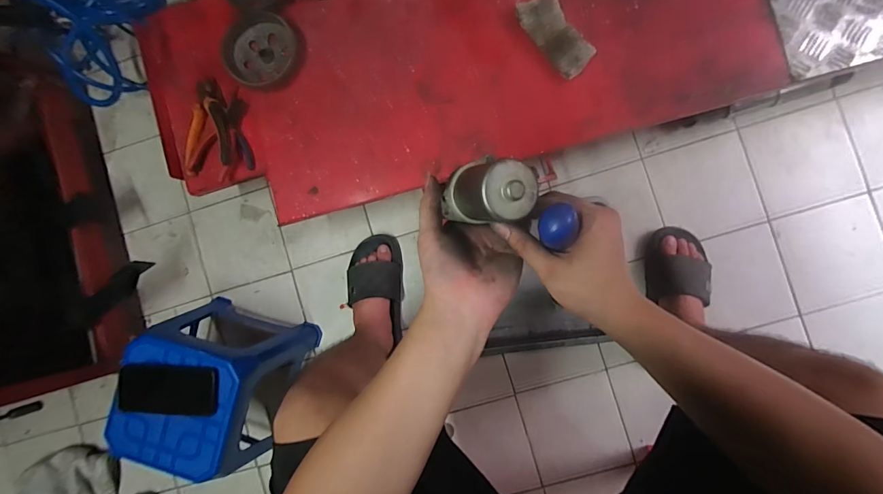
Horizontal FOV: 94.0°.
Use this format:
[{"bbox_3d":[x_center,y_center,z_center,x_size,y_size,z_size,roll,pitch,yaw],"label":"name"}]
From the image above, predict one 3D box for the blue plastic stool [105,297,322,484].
[{"bbox_3d":[-0.436,0.266,0.806,0.257,0.264,0.246,14,90,5],"label":"blue plastic stool"}]

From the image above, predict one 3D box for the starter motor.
[{"bbox_3d":[0.034,-0.044,0.342,0.043,0.088,0.048,-3,88,-31],"label":"starter motor"}]

